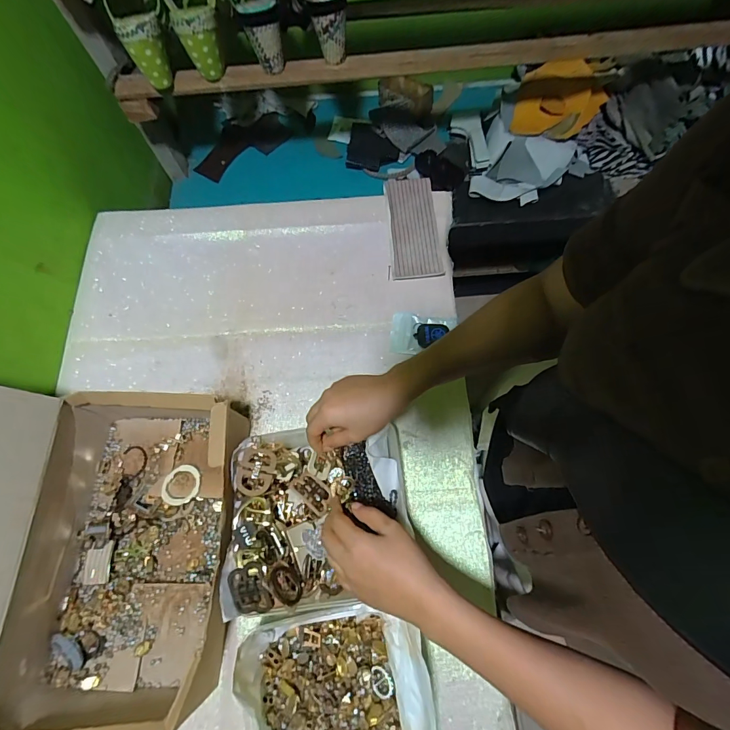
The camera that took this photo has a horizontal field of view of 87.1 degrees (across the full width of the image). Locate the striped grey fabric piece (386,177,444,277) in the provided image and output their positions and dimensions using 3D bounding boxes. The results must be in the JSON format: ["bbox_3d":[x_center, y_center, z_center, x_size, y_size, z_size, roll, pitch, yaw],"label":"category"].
[{"bbox_3d":[0.081,-0.228,0.635,0.081,0.018,0.185,-4,79,1],"label":"striped grey fabric piece"}]

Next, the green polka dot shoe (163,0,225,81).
[{"bbox_3d":[-0.249,-0.513,0.572,0.079,0.124,0.069,-17,69,-4],"label":"green polka dot shoe"}]

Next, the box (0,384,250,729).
[{"bbox_3d":[-0.307,0.179,0.370,0.306,0.272,0.332,2,70,1],"label":"box"}]

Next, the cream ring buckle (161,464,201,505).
[{"bbox_3d":[-0.240,0.156,0.501,0.048,0.007,0.050,-3,64,-3],"label":"cream ring buckle"}]

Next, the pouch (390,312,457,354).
[{"bbox_3d":[0.089,-0.047,0.589,0.096,0.015,0.066,5,71,2],"label":"pouch"}]

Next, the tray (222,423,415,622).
[{"bbox_3d":[-0.053,0.174,0.458,0.199,0.077,0.193,-4,70,-1],"label":"tray"}]

